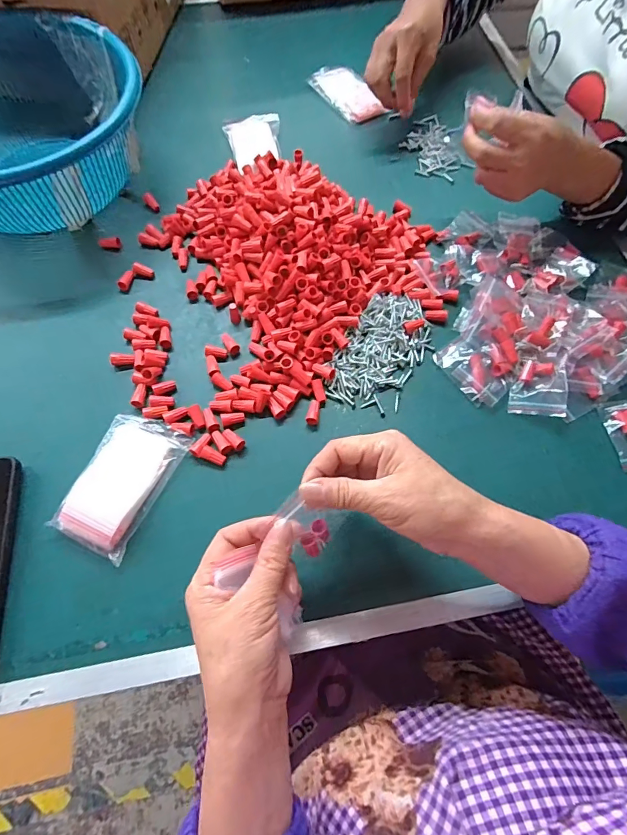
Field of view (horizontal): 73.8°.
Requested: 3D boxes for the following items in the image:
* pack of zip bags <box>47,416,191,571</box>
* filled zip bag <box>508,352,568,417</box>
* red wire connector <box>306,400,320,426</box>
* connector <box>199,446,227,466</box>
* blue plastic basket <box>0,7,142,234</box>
[{"bbox_3d":[-0.165,0.053,0.361,0.069,0.020,0.116,24,68,9],"label":"pack of zip bags"},{"bbox_3d":[0.216,-0.033,0.398,0.044,0.016,0.065,14,67,5],"label":"filled zip bag"},{"bbox_3d":[0.000,-0.005,0.396,0.012,0.012,0.024,11,67,4],"label":"red wire connector"},{"bbox_3d":[-0.090,0.035,0.378,0.023,0.011,0.012,20,67,7],"label":"connector"},{"bbox_3d":[-0.331,-0.334,0.462,0.258,0.108,0.234,-27,70,-13],"label":"blue plastic basket"}]

